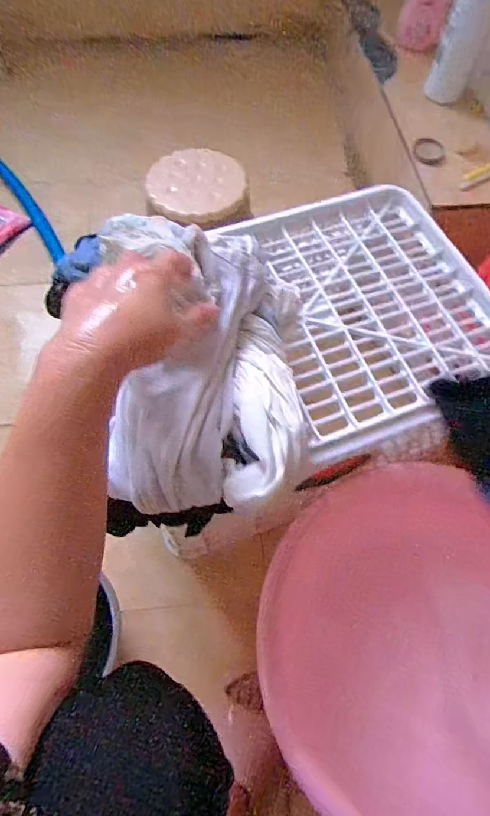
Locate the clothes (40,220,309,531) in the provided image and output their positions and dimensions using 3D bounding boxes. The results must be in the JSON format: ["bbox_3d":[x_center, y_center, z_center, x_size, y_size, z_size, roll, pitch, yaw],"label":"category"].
[{"bbox_3d":[-0.051,-0.046,0.404,0.222,0.125,0.305,0,64,0],"label":"clothes"}]

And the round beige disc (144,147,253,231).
[{"bbox_3d":[-0.082,-0.397,0.777,0.187,0.052,0.144,-22,66,-11],"label":"round beige disc"}]

